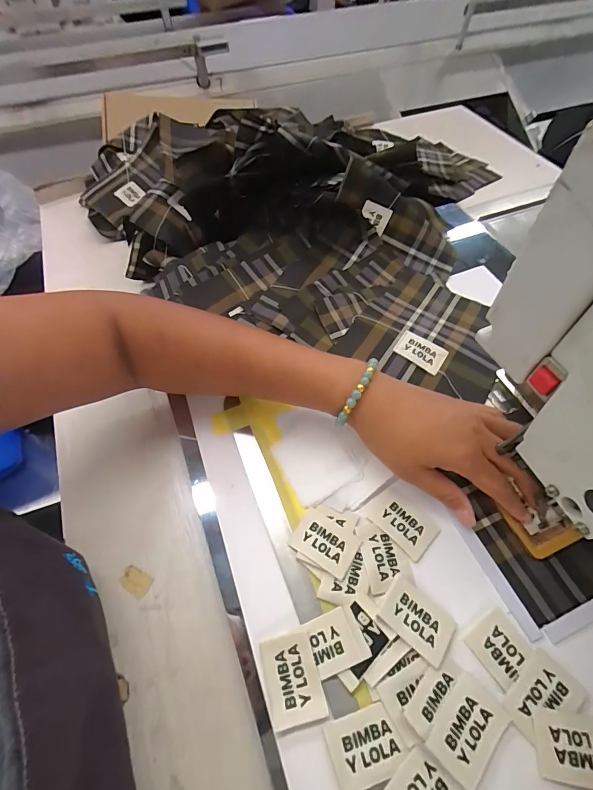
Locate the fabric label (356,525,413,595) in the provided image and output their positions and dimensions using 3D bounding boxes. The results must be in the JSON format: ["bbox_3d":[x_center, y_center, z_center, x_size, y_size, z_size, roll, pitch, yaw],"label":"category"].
[{"bbox_3d":[0.068,0.122,0.289,0.034,0.004,0.046,-9,57,-5],"label":"fabric label"}]

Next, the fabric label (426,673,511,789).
[{"bbox_3d":[0.106,0.206,0.232,0.049,0.004,0.033,-37,69,-28],"label":"fabric label"}]

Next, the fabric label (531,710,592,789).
[{"bbox_3d":[0.170,0.213,0.227,0.048,0.004,0.033,5,58,5],"label":"fabric label"}]

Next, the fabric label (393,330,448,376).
[{"bbox_3d":[0.128,-0.044,0.390,0.048,0.007,0.035,29,62,18],"label":"fabric label"}]

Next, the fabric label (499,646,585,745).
[{"bbox_3d":[0.157,0.194,0.242,0.049,0.004,0.032,-33,58,-21],"label":"fabric label"}]

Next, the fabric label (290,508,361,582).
[{"bbox_3d":[0.022,0.114,0.293,0.048,0.004,0.033,30,62,18],"label":"fabric label"}]

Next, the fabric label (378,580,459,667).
[{"bbox_3d":[0.084,0.156,0.263,0.048,0.004,0.034,39,55,16],"label":"fabric label"}]

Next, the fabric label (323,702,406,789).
[{"bbox_3d":[0.042,0.215,0.232,0.042,0.004,0.033,-18,59,-11],"label":"fabric label"}]

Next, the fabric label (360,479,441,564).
[{"bbox_3d":[0.086,0.099,0.305,0.041,0.004,0.054,-38,65,-22],"label":"fabric label"}]

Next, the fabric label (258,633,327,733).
[{"bbox_3d":[-0.003,0.186,0.249,0.034,0.005,0.047,-14,58,-8],"label":"fabric label"}]

